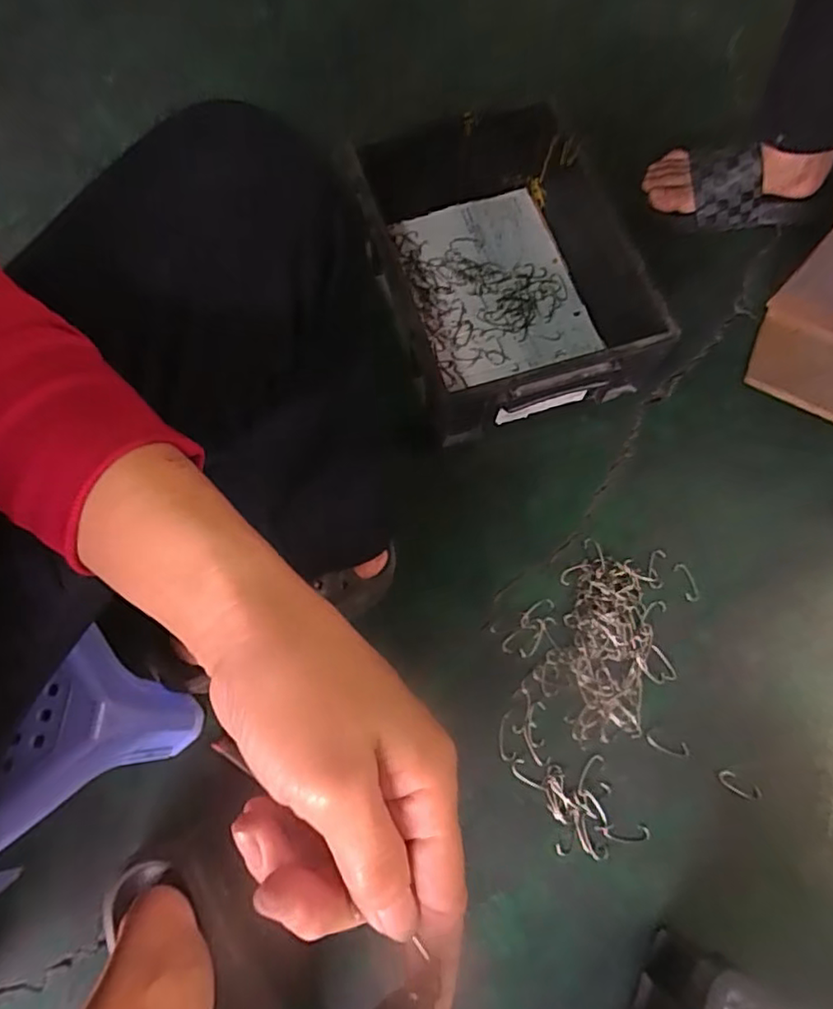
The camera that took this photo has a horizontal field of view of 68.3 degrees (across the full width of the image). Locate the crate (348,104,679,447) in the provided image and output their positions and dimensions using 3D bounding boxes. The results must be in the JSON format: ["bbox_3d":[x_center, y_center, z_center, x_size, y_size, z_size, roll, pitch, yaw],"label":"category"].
[{"bbox_3d":[0.104,-0.254,0.681,0.277,0.124,0.331,-14,73,-7],"label":"crate"}]

